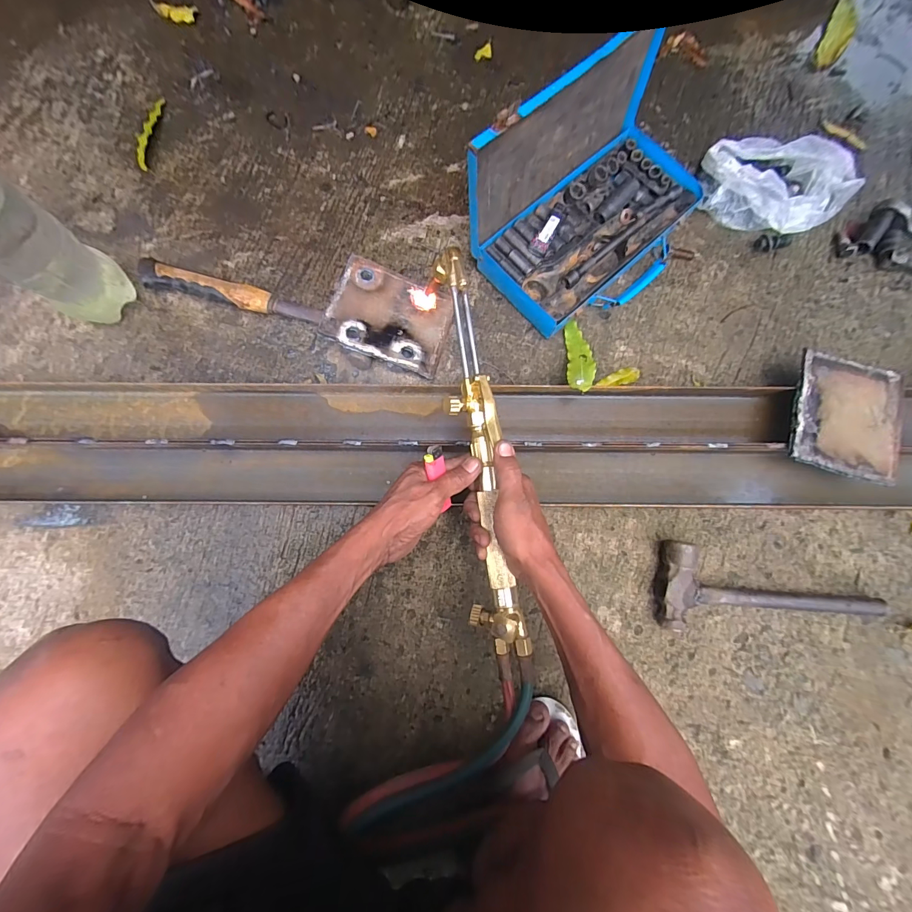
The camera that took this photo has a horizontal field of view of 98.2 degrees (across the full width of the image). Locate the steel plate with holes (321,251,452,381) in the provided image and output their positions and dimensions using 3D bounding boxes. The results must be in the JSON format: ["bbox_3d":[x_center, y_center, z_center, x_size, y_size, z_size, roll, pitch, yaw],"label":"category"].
[{"bbox_3d":[-0.086,-0.187,0.528,0.153,0.006,0.120,19,79,-12],"label":"steel plate with holes"}]

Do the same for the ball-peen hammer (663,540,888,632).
[{"bbox_3d":[0.382,0.174,0.481,0.263,0.029,0.103,9,78,0],"label":"ball-peen hammer"}]

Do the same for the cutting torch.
[{"bbox_3d":[0.022,-0.015,0.432,0.050,0.068,0.439,-7,82,-3],"label":"cutting torch"}]

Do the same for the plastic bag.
[{"bbox_3d":[0.471,-0.393,0.562,0.233,0.064,0.128,-7,82,1],"label":"plastic bag"}]

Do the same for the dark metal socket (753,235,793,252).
[{"bbox_3d":[0.457,-0.309,0.569,0.045,0.022,0.025,-14,79,-5],"label":"dark metal socket"}]

